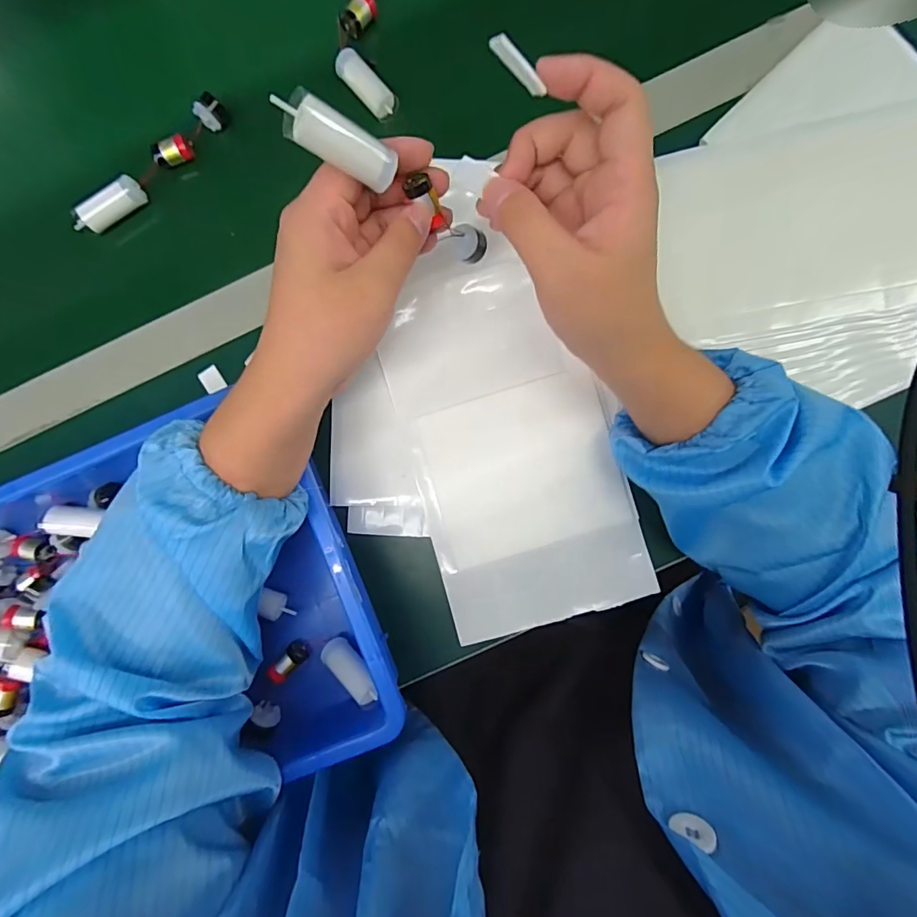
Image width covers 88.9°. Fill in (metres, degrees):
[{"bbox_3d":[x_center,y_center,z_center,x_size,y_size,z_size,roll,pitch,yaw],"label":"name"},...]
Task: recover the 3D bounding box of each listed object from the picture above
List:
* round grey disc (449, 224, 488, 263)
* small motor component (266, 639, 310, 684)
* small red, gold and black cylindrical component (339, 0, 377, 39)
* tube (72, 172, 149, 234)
[{"bbox_3d":[0.007,-0.138,0.298,0.019,0.008,0.025,-24,123,9],"label":"round grey disc"},{"bbox_3d":[-0.122,0.146,0.336,0.015,0.011,0.033,40,73,4],"label":"small motor component"},{"bbox_3d":[-0.077,-0.346,0.367,0.017,0.022,0.031,28,89,2],"label":"small red, gold and black cylindrical component"},{"bbox_3d":[-0.271,-0.195,0.363,0.056,0.020,0.016,-41,88,0],"label":"tube"}]

